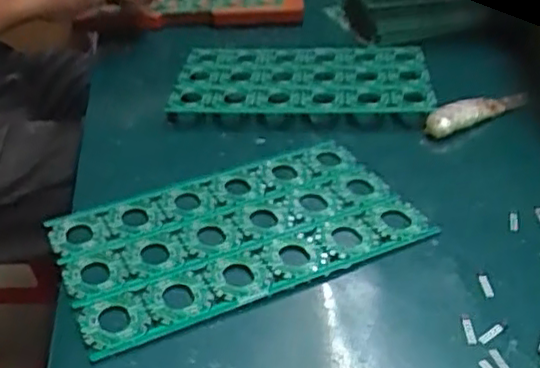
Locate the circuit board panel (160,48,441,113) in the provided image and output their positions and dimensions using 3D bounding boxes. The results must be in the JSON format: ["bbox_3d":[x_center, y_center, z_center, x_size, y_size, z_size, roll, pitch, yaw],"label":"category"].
[{"bbox_3d":[0.028,-0.097,0.573,0.213,0.014,0.153,-3,32,0],"label":"circuit board panel"}]

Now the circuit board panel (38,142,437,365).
[{"bbox_3d":[-0.019,0.024,0.397,0.206,0.011,0.128,-18,35,-22],"label":"circuit board panel"}]

